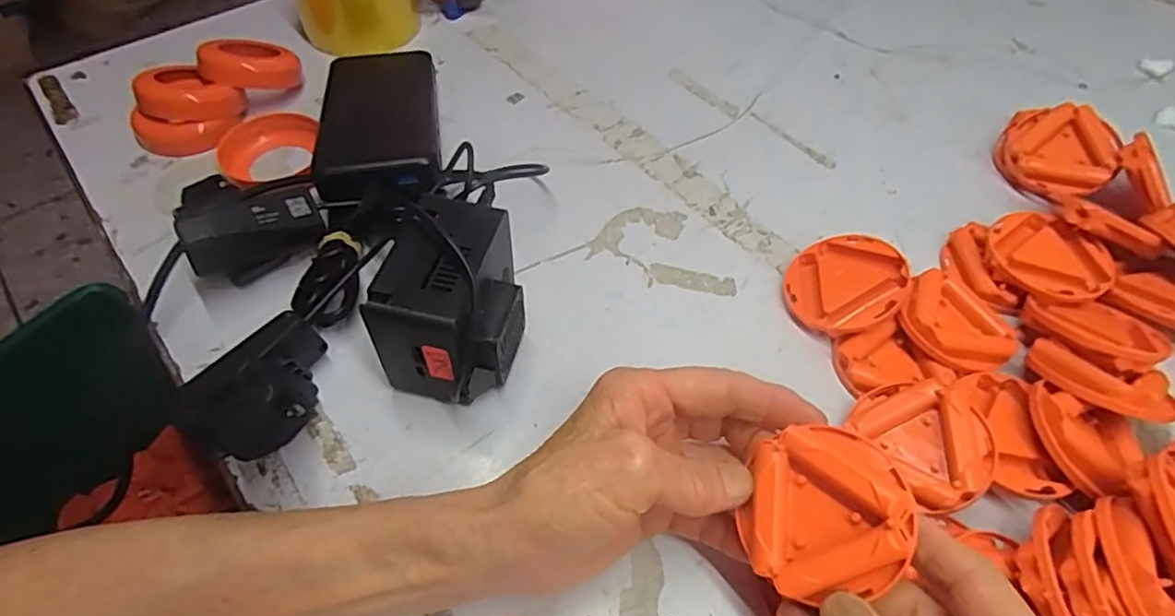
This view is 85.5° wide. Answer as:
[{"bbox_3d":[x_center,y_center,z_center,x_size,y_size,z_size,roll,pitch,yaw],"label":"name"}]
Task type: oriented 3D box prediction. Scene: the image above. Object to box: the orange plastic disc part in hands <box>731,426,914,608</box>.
[{"bbox_3d":[0.087,0.074,0.235,0.057,0.012,0.057,-10,70,28],"label":"orange plastic disc part in hands"}]

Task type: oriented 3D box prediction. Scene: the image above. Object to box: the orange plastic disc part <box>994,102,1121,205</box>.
[{"bbox_3d":[0.304,-0.101,0.411,0.061,0.020,0.062,1,70,27],"label":"orange plastic disc part"}]

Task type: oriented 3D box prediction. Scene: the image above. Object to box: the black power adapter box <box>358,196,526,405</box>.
[{"bbox_3d":[-0.064,-0.001,0.314,0.060,0.078,0.078,11,54,6],"label":"black power adapter box"}]

